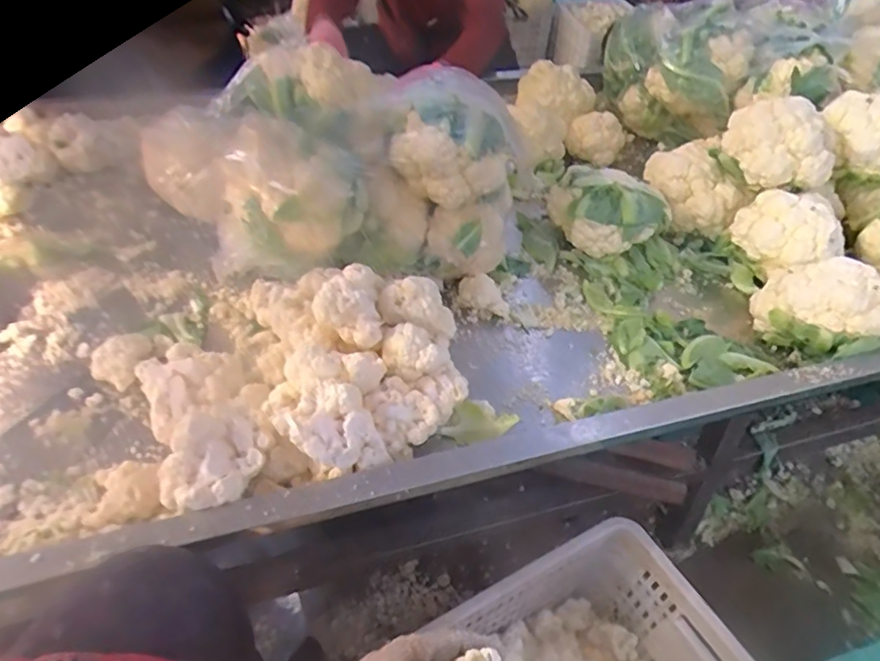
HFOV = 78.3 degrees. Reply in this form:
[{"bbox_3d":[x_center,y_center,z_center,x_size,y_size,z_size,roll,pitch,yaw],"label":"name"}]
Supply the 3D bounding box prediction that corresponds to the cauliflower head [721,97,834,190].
[{"bbox_3d":[0.556,-0.315,0.891,0.119,0.098,0.157,-5,47,-8],"label":"cauliflower head"}]

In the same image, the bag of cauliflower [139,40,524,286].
[{"bbox_3d":[-0.124,-0.239,0.789,0.492,0.243,0.290,-16,49,-19],"label":"bag of cauliflower"}]

